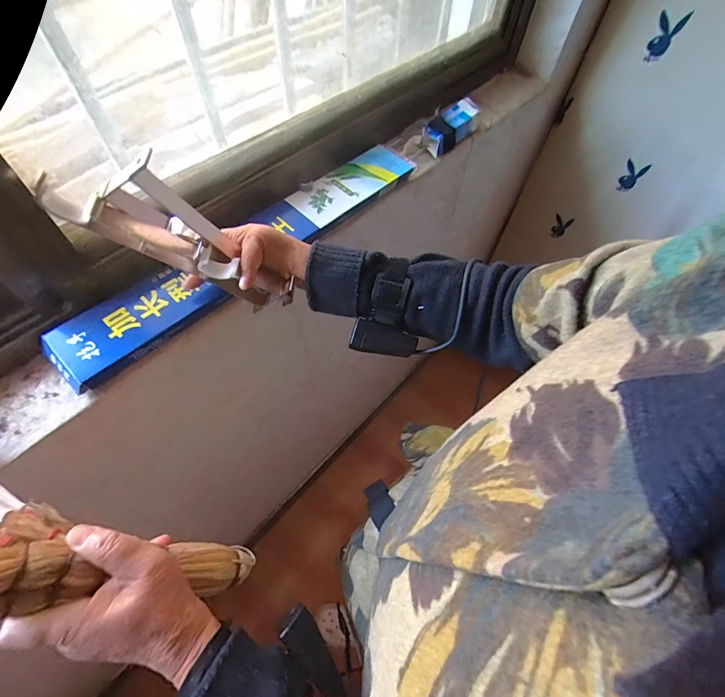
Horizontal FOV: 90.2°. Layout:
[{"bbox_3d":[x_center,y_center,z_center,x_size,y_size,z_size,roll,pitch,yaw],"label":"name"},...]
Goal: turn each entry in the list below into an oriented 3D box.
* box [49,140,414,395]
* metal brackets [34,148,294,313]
[{"bbox_3d":[-0.121,-0.134,0.437,0.081,0.029,0.490,38,68,20],"label":"box"},{"bbox_3d":[-0.150,-0.101,0.328,0.089,0.207,0.034,-24,53,35],"label":"metal brackets"}]

